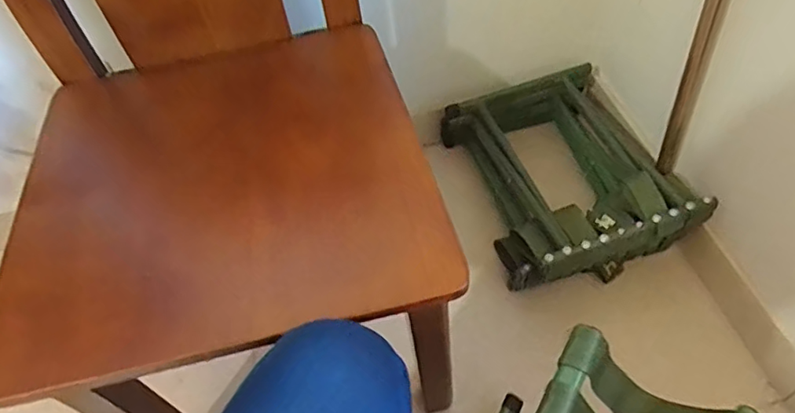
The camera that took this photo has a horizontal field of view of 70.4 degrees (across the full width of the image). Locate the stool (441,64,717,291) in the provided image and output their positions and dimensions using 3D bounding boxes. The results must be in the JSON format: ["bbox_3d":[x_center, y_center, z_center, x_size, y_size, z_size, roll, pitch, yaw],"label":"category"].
[{"bbox_3d":[0.300,-0.064,1.023,0.324,0.154,0.405,-17,55,-7],"label":"stool"}]

